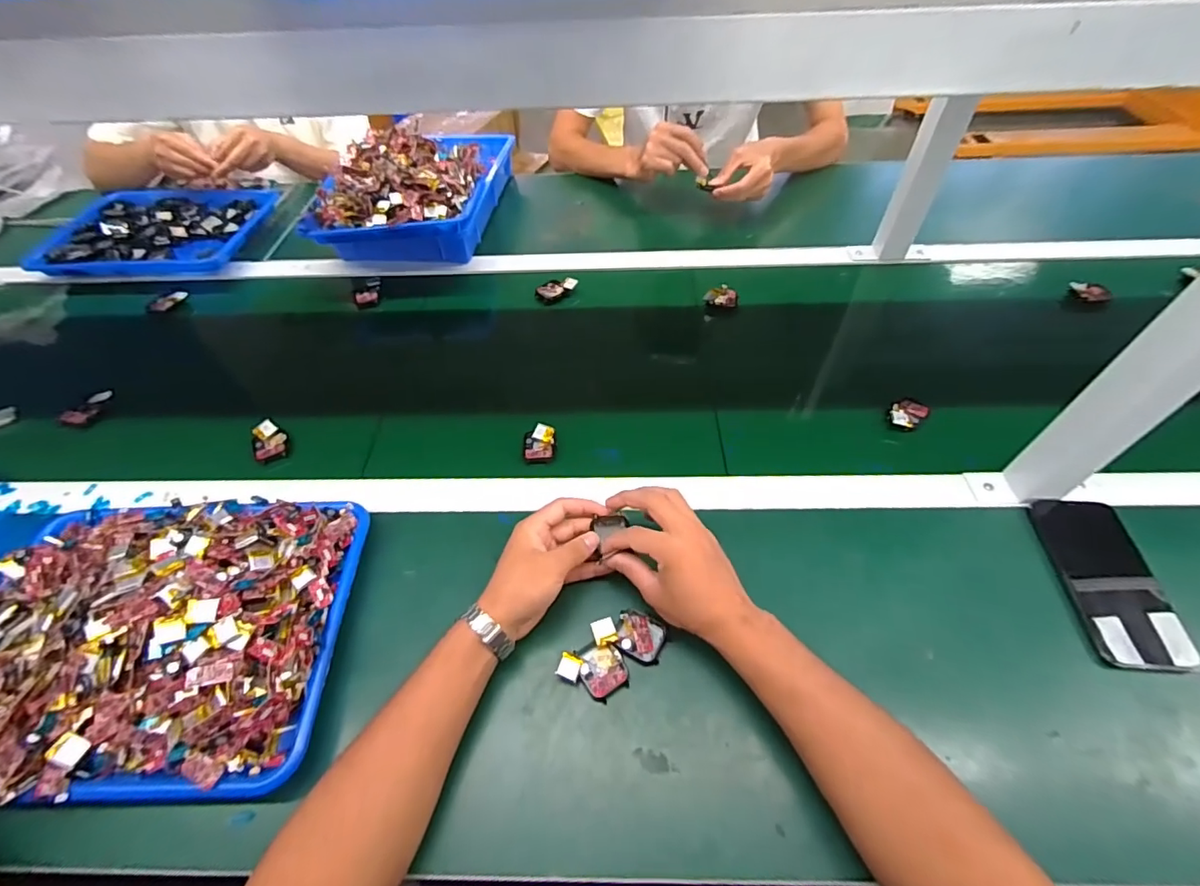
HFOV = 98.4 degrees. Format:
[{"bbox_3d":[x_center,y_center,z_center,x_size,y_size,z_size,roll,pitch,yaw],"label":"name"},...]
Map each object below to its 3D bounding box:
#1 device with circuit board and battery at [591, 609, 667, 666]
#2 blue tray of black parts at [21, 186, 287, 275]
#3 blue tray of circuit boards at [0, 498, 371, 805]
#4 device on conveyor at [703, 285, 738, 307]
[{"bbox_3d":[0.027,0.171,0.467,0.062,0.011,0.040,16,55,13],"label":"device with circuit board and battery"},{"bbox_3d":[-0.723,-0.357,0.857,0.310,0.034,0.238,-3,52,-1],"label":"blue tray of black parts"},{"bbox_3d":[-0.389,0.161,0.454,0.314,0.071,0.250,-2,52,0],"label":"blue tray of circuit boards"},{"bbox_3d":[0.178,-0.217,0.763,0.050,0.027,0.023,-1,53,1],"label":"device on conveyor"}]

